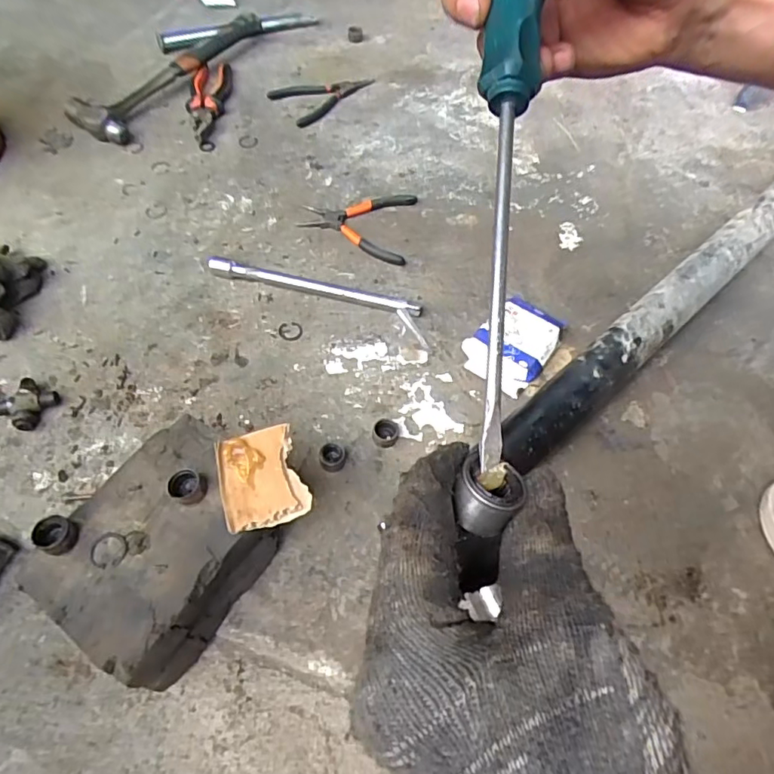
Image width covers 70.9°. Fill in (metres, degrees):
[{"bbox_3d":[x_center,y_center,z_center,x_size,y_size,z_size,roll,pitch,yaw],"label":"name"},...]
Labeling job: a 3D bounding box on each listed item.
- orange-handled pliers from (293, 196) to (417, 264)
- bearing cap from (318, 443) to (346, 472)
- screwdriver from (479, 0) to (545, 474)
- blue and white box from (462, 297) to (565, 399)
[{"bbox_3d":[-0.039,-0.203,0.665,0.133,0.006,0.109,7,59,3],"label":"orange-handled pliers"},{"bbox_3d":[-0.052,0.066,0.519,0.025,0.019,0.027,1,58,-1],"label":"bearing cap"},{"bbox_3d":[0.047,-0.085,0.210,0.021,0.025,0.228,4,80,-1],"label":"screwdriver"},{"bbox_3d":[0.139,-0.047,0.591,0.079,0.032,0.106,40,65,20],"label":"blue and white box"}]

